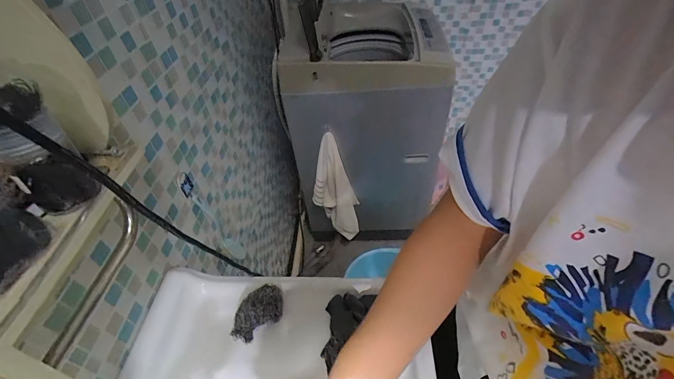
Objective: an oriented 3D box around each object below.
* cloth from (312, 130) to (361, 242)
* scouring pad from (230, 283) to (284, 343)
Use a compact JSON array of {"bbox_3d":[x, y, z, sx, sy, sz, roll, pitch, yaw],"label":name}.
[{"bbox_3d":[-0.006,0.014,1.274,0.170,0.483,0.059,-7,45,-1],"label":"cloth"},{"bbox_3d":[-0.133,0.208,0.547,0.058,0.051,0.100,31,56,31],"label":"scouring pad"}]

